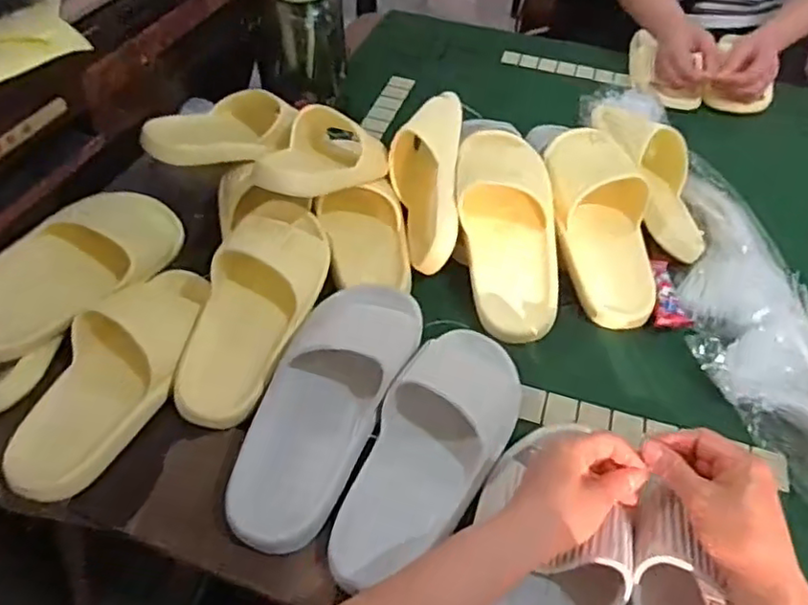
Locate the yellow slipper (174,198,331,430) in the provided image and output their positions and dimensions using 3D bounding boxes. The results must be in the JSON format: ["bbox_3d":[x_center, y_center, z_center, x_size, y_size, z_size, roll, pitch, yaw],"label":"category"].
[{"bbox_3d":[-0.140,-0.006,0.606,0.097,0.065,0.255,14,64,9],"label":"yellow slipper"}]

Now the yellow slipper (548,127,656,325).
[{"bbox_3d":[0.214,-0.098,0.691,0.096,0.057,0.258,-3,68,-6],"label":"yellow slipper"}]

